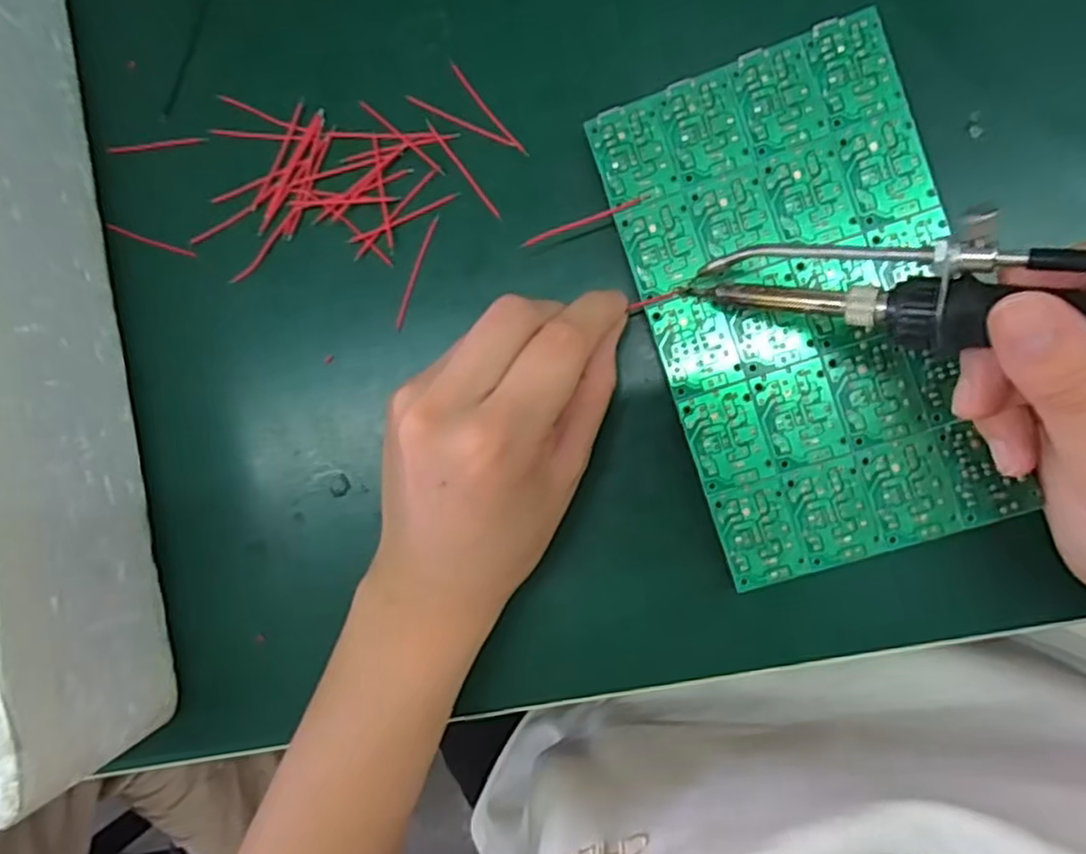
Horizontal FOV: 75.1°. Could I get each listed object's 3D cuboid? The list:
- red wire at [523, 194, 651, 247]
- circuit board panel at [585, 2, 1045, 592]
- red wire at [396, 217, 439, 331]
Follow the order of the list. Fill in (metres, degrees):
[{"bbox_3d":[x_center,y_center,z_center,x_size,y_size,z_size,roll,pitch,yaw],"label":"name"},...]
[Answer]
[{"bbox_3d":[0.015,-0.074,0.252,0.048,0.004,0.004,-19,88,9],"label":"red wire"},{"bbox_3d":[0.089,-0.041,0.241,0.100,0.004,0.172,-18,89,9],"label":"circuit board panel"},{"bbox_3d":[-0.049,-0.060,0.276,0.004,0.004,0.045,21,94,8],"label":"red wire"}]

